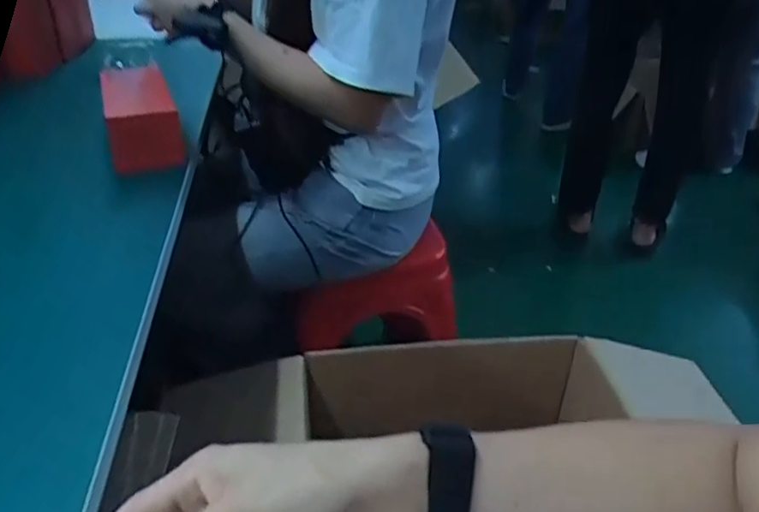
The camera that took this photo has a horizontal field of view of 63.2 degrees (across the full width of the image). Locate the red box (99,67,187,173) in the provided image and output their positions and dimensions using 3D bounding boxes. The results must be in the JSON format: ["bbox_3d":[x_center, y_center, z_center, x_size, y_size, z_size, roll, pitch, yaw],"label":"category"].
[{"bbox_3d":[-0.290,-0.170,0.750,0.075,0.070,0.210,-12,36,-20],"label":"red box"}]

